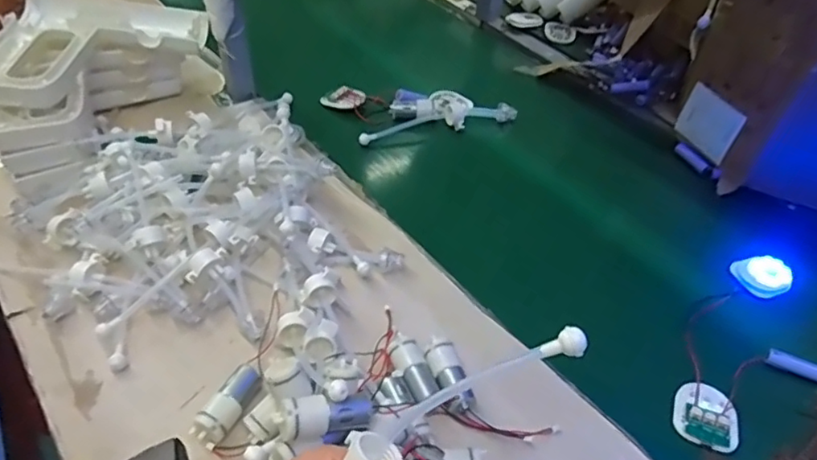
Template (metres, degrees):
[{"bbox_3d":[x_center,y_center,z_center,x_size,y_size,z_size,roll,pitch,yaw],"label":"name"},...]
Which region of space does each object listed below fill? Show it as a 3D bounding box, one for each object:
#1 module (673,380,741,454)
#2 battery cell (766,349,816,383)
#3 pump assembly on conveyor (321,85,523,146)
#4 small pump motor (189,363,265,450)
[{"bbox_3d":[0.247,0.153,0.486,0.050,0.008,0.053,20,48,14],"label":"module"},{"bbox_3d":[0.348,0.121,0.525,0.051,0.012,0.016,18,48,13],"label":"battery cell"},{"bbox_3d":[0.013,-0.168,0.781,0.231,0.028,0.103,-11,48,-14],"label":"pump assembly on conveyor"},{"bbox_3d":[-0.138,0.135,0.456,0.022,0.024,0.064,20,48,14],"label":"small pump motor"}]

